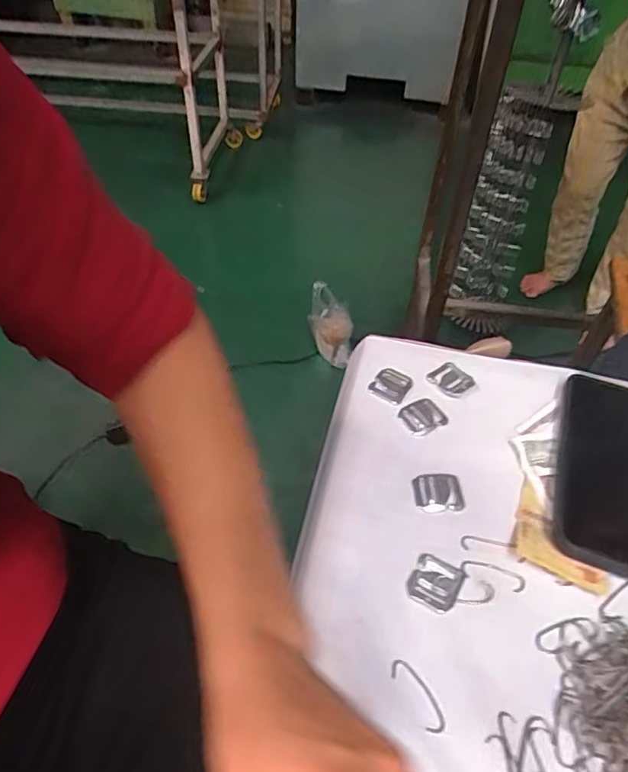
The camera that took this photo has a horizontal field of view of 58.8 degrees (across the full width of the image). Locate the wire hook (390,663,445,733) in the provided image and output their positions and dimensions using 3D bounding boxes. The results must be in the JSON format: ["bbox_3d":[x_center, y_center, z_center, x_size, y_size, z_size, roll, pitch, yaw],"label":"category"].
[{"bbox_3d":[0.059,0.172,0.311,0.014,0.004,0.041,-23,53,-23],"label":"wire hook"}]

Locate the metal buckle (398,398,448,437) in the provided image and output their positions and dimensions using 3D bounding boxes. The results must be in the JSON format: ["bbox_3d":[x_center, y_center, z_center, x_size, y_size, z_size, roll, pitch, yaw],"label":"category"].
[{"bbox_3d":[0.087,0.024,0.444,0.031,0.006,0.028,-24,53,-24],"label":"metal buckle"}]

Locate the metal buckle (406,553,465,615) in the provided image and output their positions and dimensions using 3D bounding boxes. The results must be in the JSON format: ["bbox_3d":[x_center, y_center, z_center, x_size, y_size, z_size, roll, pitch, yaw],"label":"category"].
[{"bbox_3d":[0.077,0.125,0.355,0.031,0.004,0.034,22,50,16],"label":"metal buckle"}]

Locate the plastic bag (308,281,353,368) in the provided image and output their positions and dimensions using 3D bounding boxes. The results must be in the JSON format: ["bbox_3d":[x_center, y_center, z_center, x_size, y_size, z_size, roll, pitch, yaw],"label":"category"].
[{"bbox_3d":[0.045,-0.167,1.484,0.071,0.239,0.097,-29,30,-27],"label":"plastic bag"}]

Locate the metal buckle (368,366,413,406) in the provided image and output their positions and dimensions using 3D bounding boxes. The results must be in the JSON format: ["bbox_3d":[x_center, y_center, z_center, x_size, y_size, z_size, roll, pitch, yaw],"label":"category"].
[{"bbox_3d":[0.065,-0.002,0.465,0.029,0.004,0.032,25,50,18],"label":"metal buckle"}]

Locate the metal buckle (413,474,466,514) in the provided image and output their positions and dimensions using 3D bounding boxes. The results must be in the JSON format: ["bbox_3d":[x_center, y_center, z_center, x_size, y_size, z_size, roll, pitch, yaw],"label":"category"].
[{"bbox_3d":[0.089,0.076,0.398,0.033,0.004,0.031,0,47,-4],"label":"metal buckle"}]

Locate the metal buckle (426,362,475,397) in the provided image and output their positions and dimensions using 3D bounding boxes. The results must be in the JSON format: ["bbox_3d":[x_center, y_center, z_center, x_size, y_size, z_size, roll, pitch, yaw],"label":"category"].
[{"bbox_3d":[0.117,-0.006,0.472,0.029,0.004,0.031,-29,55,-27],"label":"metal buckle"}]

